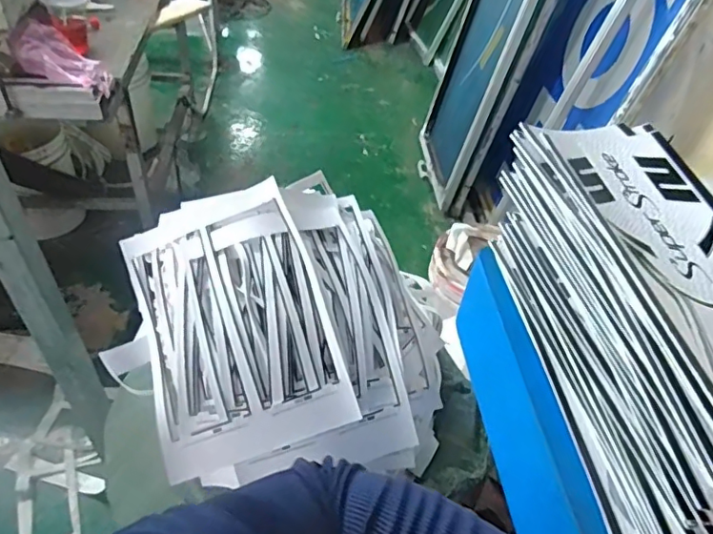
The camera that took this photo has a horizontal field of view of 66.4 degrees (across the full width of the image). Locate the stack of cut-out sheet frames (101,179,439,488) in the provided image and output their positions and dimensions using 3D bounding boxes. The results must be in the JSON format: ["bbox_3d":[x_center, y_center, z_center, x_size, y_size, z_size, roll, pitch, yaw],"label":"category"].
[{"bbox_3d":[-0.092,0.102,0.766,0.430,0.160,0.435,-12,70,-21],"label":"stack of cut-out sheet frames"}]

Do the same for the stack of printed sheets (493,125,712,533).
[{"bbox_3d":[0.202,0.035,0.375,0.118,0.116,0.291,-3,45,-10],"label":"stack of printed sheets"}]

